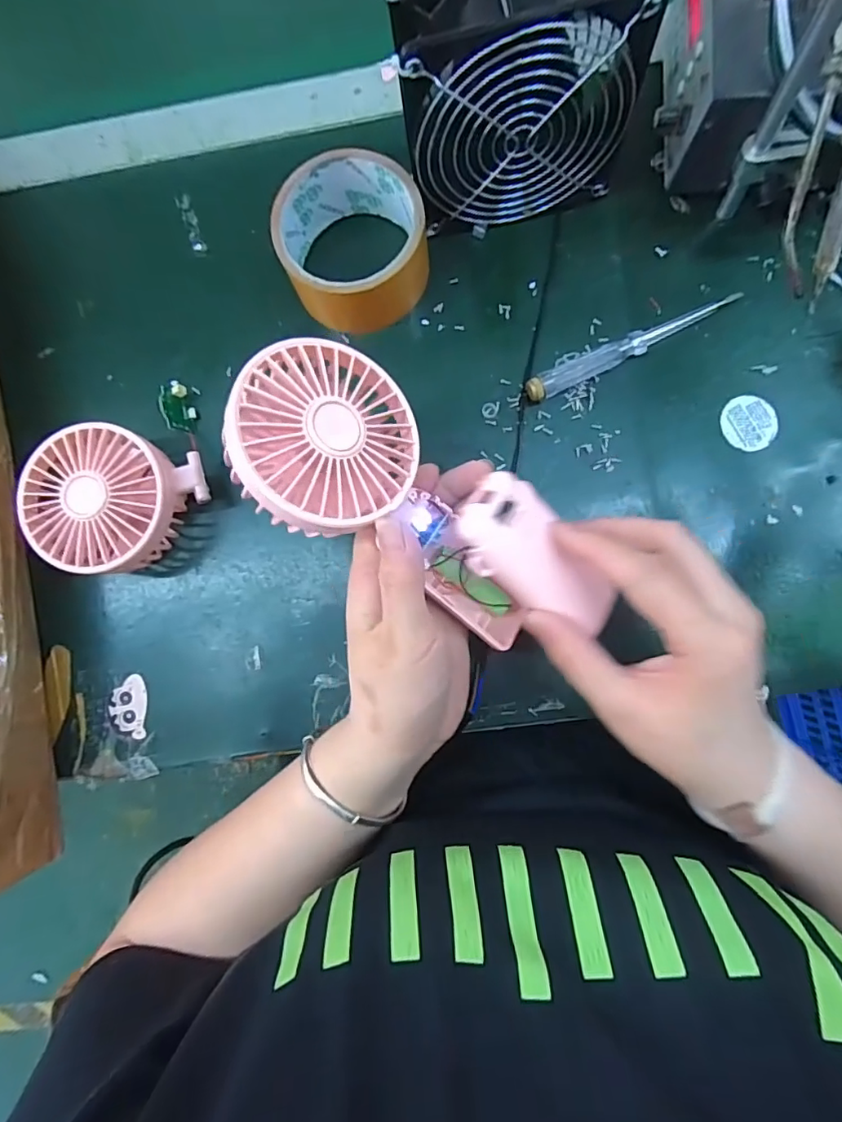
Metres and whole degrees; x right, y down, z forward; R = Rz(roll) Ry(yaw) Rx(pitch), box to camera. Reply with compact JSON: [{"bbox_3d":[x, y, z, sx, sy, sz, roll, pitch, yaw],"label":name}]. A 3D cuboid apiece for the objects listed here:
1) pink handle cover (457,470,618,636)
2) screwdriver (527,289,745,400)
[{"bbox_3d":[0.057,0.000,0.257,0.089,0.014,0.046,43,91,-12],"label":"pink handle cover"},{"bbox_3d":[0.129,-0.133,0.326,0.139,0.016,0.016,-25,85,4],"label":"screwdriver"}]

